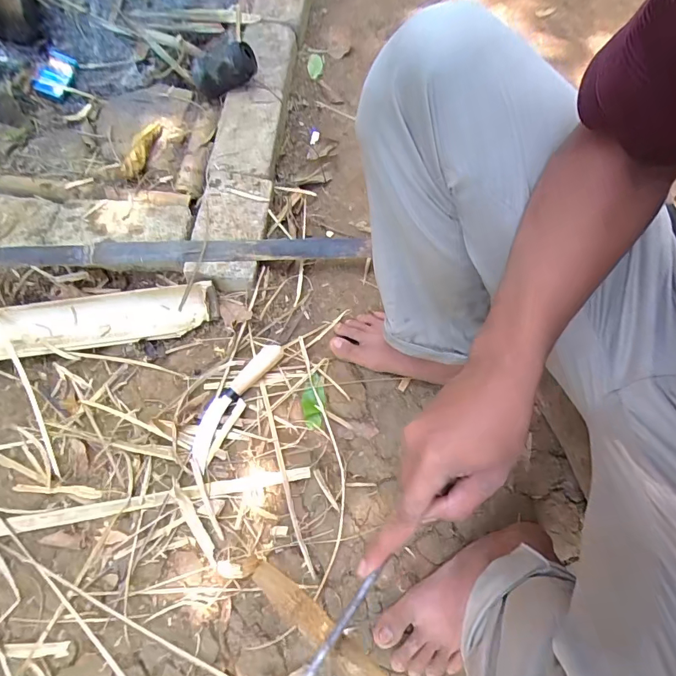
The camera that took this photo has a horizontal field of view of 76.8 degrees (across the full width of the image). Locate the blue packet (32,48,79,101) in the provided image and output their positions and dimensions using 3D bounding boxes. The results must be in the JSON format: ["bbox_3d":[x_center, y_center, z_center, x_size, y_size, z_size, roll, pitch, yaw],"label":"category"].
[{"bbox_3d":[-0.653,-0.607,0.986,0.067,0.010,0.127,11,75,-12],"label":"blue packet"}]

